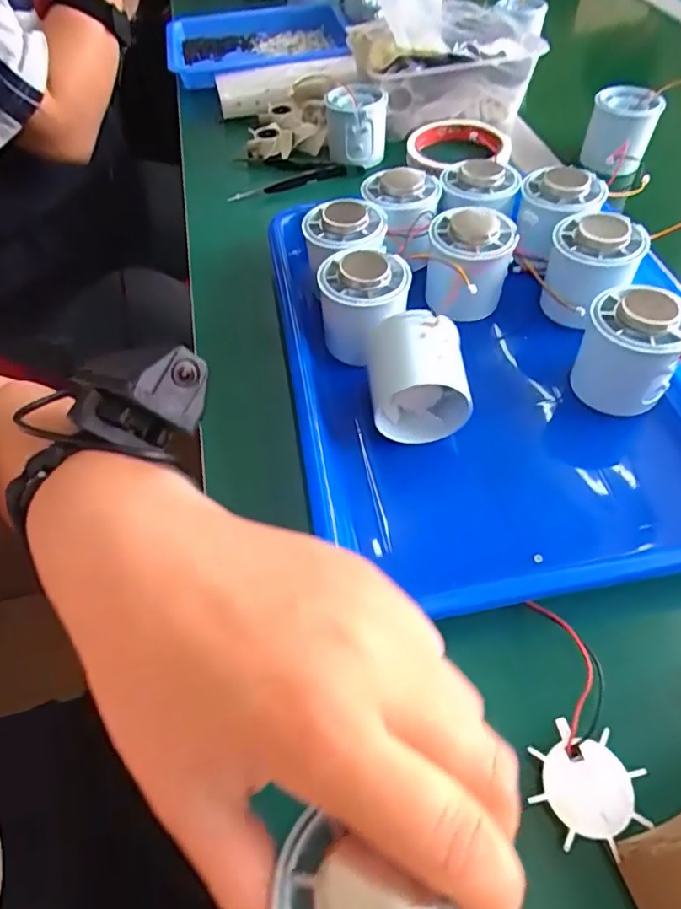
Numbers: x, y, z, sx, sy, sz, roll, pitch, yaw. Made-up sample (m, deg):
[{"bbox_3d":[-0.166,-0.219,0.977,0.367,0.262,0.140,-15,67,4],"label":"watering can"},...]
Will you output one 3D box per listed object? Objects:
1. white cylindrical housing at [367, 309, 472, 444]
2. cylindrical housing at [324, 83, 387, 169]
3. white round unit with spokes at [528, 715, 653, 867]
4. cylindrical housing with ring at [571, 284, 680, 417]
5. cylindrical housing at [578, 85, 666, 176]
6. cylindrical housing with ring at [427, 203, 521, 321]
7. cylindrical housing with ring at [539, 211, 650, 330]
[{"bbox_3d":[0.042,-0.043,0.309,0.051,0.053,0.049,-4,52,-1],"label":"white cylindrical housing"},{"bbox_3d":[0.014,-0.297,0.504,0.052,0.048,0.059,-3,52,0],"label":"cylindrical housing"},{"bbox_3d":[0.093,0.125,0.211,0.039,0.004,0.040,-1,52,2],"label":"white round unit with spokes"},{"bbox_3d":[0.163,-0.058,0.313,0.053,0.061,0.047,25,57,20],"label":"cylindrical housing with ring"},{"bbox_3d":[0.241,-0.276,0.483,0.053,0.056,0.054,17,54,15],"label":"cylindrical housing"},{"bbox_3d":[0.081,-0.119,0.358,0.056,0.052,0.064,9,53,9],"label":"cylindrical housing with ring"},{"bbox_3d":[0.160,-0.120,0.357,0.055,0.052,0.057,23,56,19],"label":"cylindrical housing with ring"}]

